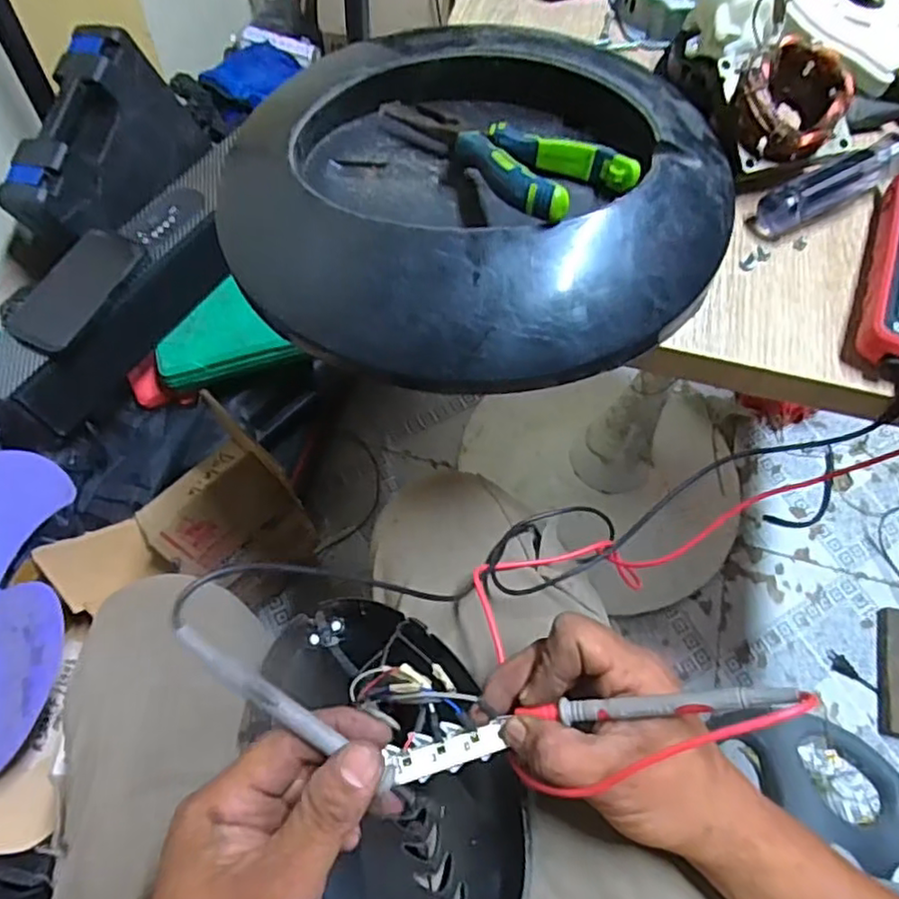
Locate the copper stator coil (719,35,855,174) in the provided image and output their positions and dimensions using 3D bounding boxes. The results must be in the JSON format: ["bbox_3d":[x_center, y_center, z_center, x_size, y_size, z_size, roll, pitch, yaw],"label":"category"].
[{"bbox_3d":[0.204,-0.211,0.398,0.071,0.041,0.067,2,63,-3],"label":"copper stator coil"}]

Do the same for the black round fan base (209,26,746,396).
[{"bbox_3d":[0.011,-0.150,0.384,0.297,0.057,0.246,11,63,2],"label":"black round fan base"}]

